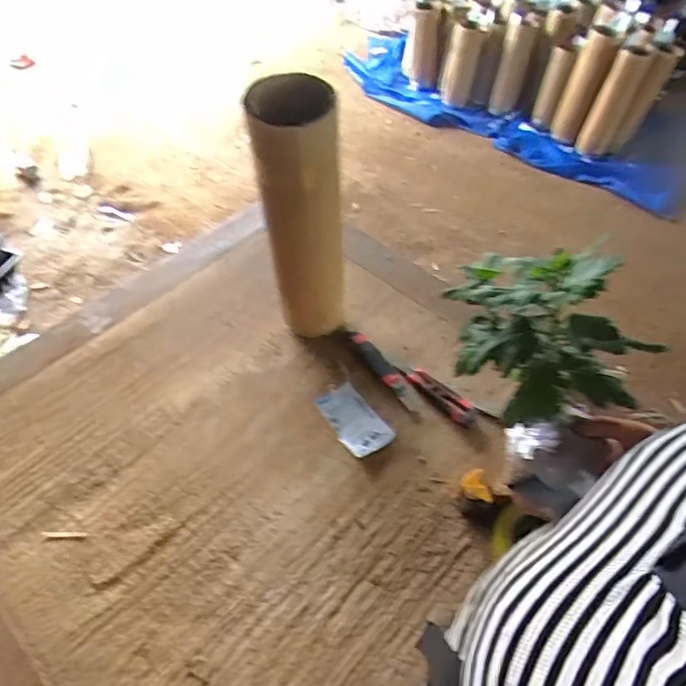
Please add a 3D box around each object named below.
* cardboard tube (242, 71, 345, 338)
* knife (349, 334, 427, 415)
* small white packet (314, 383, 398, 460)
[{"bbox_3d":[-0.063,-0.171,0.877,0.111,0.466,0.090,-8,51,-11],"label":"cardboard tube"},{"bbox_3d":[0.075,0.049,0.983,0.034,0.014,0.192,-26,56,-19],"label":"knife"},{"bbox_3d":[0.018,0.128,0.928,0.073,0.005,0.138,-31,58,-21],"label":"small white packet"}]

